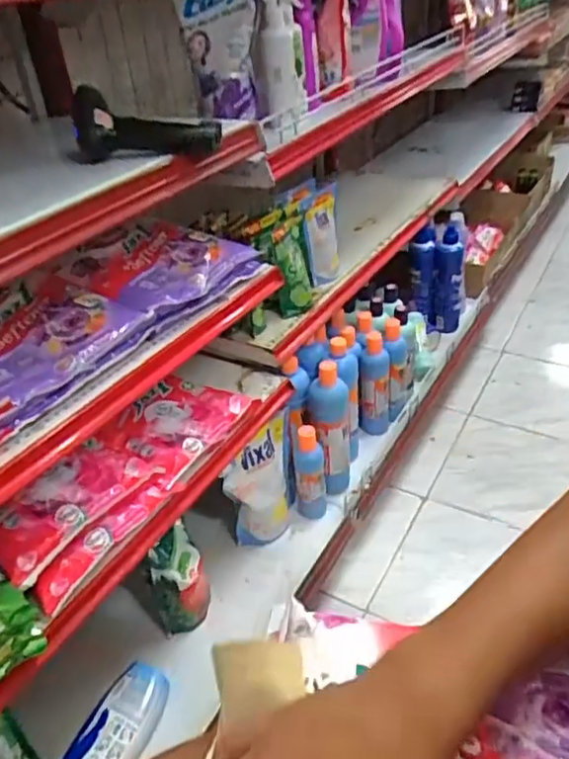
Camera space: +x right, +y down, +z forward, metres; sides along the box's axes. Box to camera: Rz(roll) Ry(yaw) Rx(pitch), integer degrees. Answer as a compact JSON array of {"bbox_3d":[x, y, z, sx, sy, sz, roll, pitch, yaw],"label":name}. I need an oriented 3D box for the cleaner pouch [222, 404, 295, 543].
[{"bbox_3d":[-0.032,0.178,1.013,0.141,0.216,0.055,-29,42,-30],"label":"cleaner pouch"}]

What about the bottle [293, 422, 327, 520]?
[{"bbox_3d":[0.044,0.162,1.051,0.053,0.185,0.042,-2,36,4],"label":"bottle"}]

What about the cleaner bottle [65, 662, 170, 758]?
[{"bbox_3d":[-0.232,0.488,0.778,0.083,0.052,0.243,11,39,21],"label":"cleaner bottle"}]

